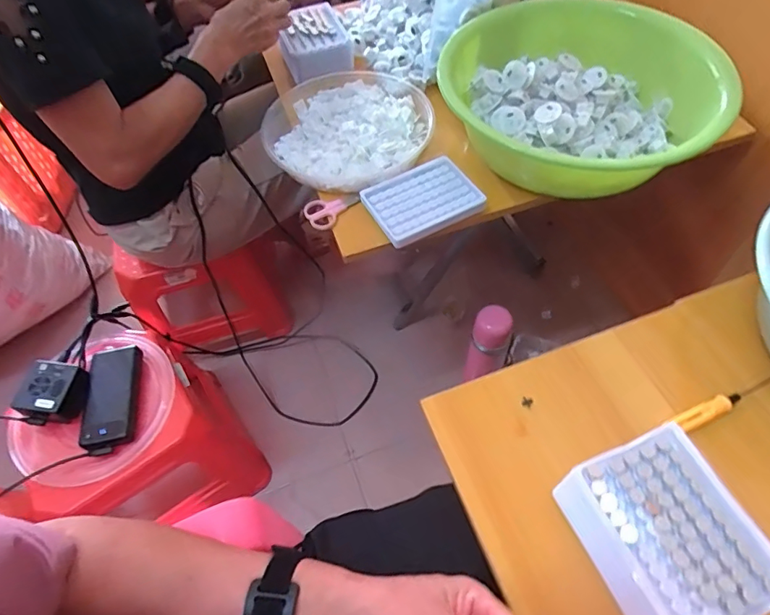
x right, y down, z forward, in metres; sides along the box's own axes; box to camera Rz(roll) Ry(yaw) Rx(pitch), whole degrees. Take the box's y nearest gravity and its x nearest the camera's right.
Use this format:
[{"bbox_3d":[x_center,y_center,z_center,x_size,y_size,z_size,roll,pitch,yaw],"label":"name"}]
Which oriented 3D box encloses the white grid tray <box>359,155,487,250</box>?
[{"bbox_3d":[0.047,-0.134,0.608,0.127,0.021,0.095,-25,60,-12],"label":"white grid tray"}]

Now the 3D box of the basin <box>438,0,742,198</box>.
[{"bbox_3d":[0.233,-0.260,0.616,0.328,0.123,0.233,25,63,18],"label":"basin"}]

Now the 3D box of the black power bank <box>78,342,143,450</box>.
[{"bbox_3d":[-0.410,0.134,0.743,0.070,0.027,0.152,0,55,-18],"label":"black power bank"}]

